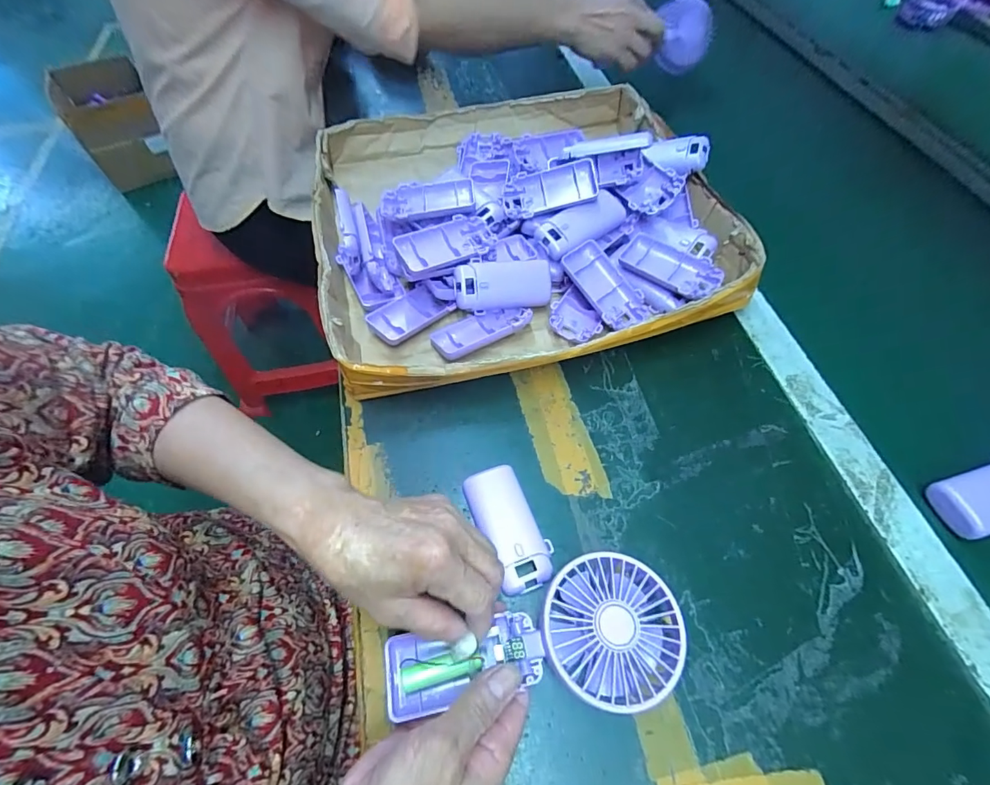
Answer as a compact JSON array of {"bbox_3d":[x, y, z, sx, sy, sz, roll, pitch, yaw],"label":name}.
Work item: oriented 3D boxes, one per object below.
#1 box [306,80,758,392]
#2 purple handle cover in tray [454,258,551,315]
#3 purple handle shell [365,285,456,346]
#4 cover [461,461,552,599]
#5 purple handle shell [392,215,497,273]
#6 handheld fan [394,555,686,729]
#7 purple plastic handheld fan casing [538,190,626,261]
[{"bbox_3d":[0.020,-0.195,0.476,0.399,0.075,0.391,-12,60,-9],"label":"box"},{"bbox_3d":[0.008,-0.101,0.424,0.091,0.046,0.015,-4,15,-15],"label":"purple handle cover in tray"},{"bbox_3d":[-0.082,-0.073,0.429,0.073,0.016,0.046,-39,68,-23],"label":"purple handle shell"},{"bbox_3d":[0.010,0.102,0.341,0.042,0.018,0.093,-20,62,-14],"label":"cover"},{"bbox_3d":[-0.044,-0.139,0.417,0.095,0.015,0.047,-24,63,-14],"label":"purple handle shell"},{"bbox_3d":[0.025,0.161,0.287,0.180,0.042,0.080,-11,60,-3],"label":"handheld fan"},{"bbox_3d":[0.088,-0.168,0.444,0.093,0.025,0.039,-32,65,-18],"label":"purple plastic handheld fan casing"}]

